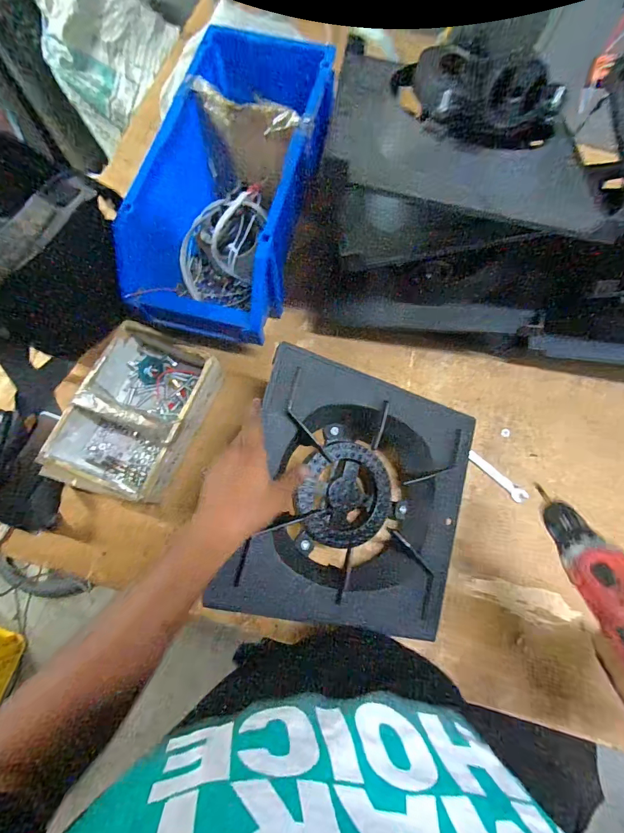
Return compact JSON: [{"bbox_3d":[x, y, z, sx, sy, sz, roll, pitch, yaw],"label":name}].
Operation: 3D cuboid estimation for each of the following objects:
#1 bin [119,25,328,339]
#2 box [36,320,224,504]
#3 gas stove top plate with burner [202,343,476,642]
[{"bbox_3d":[-0.111,-0.334,0.589,0.200,0.182,0.450,13,74,3],"label":"bin"},{"bbox_3d":[-0.247,-0.004,0.534,0.156,0.088,0.229,23,75,6],"label":"box"},{"bbox_3d":[0.053,0.102,0.479,0.288,0.063,0.290,19,81,-19],"label":"gas stove top plate with burner"}]

